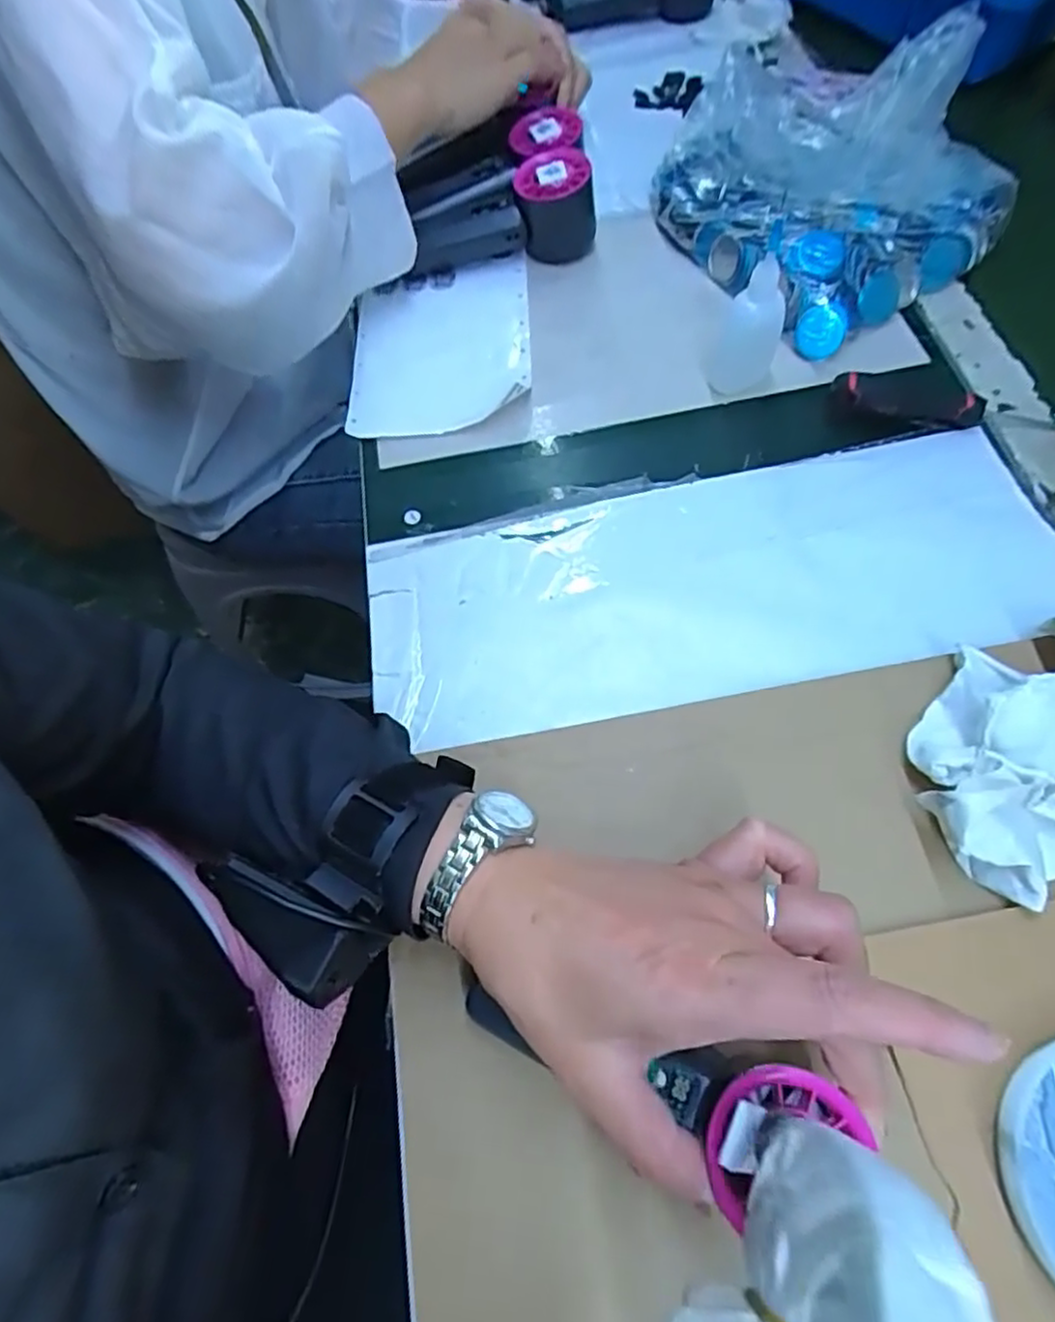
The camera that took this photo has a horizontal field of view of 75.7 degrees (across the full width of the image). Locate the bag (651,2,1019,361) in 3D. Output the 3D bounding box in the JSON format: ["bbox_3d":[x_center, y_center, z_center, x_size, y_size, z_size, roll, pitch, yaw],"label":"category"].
[{"bbox_3d":[0.220,-0.359,0.487,0.209,0.103,0.223,-31,65,-11],"label":"bag"}]

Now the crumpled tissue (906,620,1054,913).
[{"bbox_3d":[0.248,0.033,0.317,0.099,0.045,0.156,32,70,18],"label":"crumpled tissue"}]

